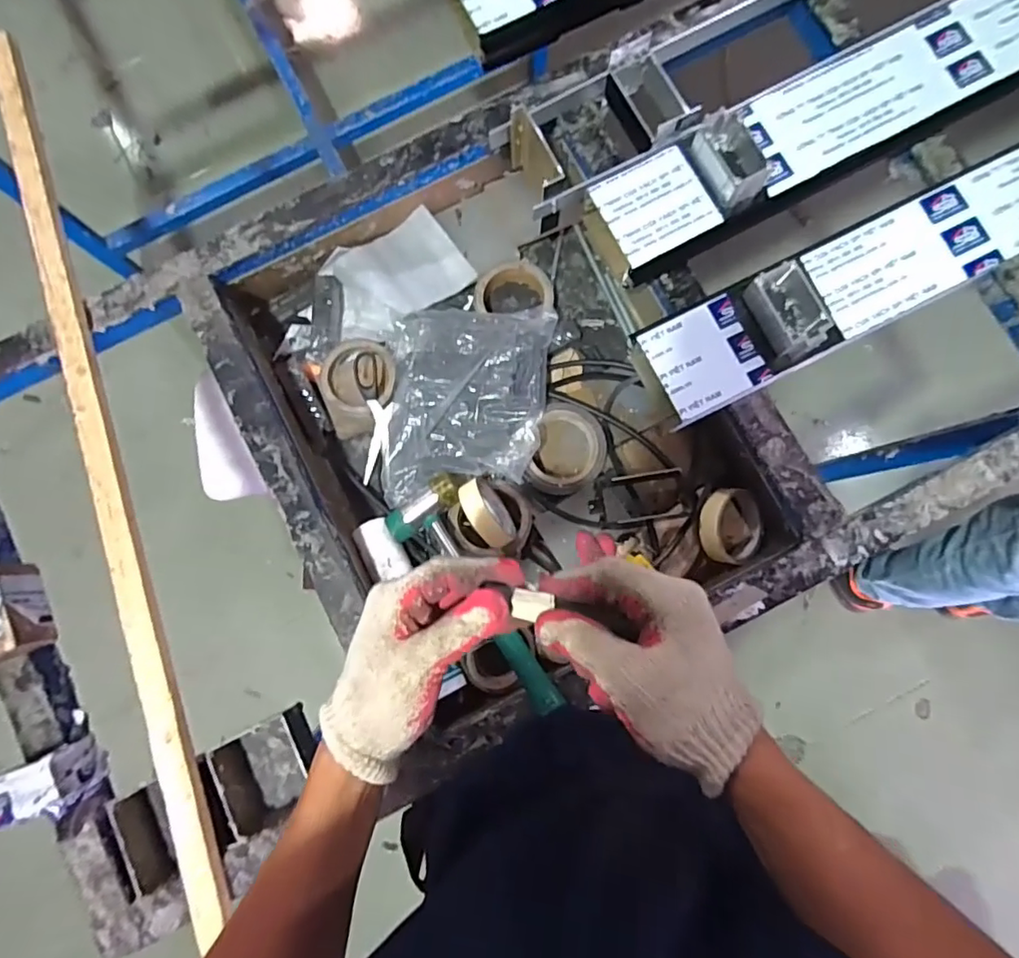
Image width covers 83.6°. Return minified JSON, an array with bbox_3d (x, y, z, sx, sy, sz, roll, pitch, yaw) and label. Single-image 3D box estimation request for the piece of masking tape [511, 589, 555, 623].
[{"bbox_3d":[0.014,0.080,0.359,0.026,0.008,0.019,9,83,3],"label":"piece of masking tape"}]

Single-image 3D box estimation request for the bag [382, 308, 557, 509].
[{"bbox_3d":[-0.053,-0.089,0.680,0.189,0.049,0.245,6,83,3],"label":"bag"}]

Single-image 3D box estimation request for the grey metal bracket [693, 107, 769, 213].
[{"bbox_3d":[0.226,-0.327,0.582,0.053,0.033,0.086,-23,82,-1],"label":"grey metal bracket"}]

